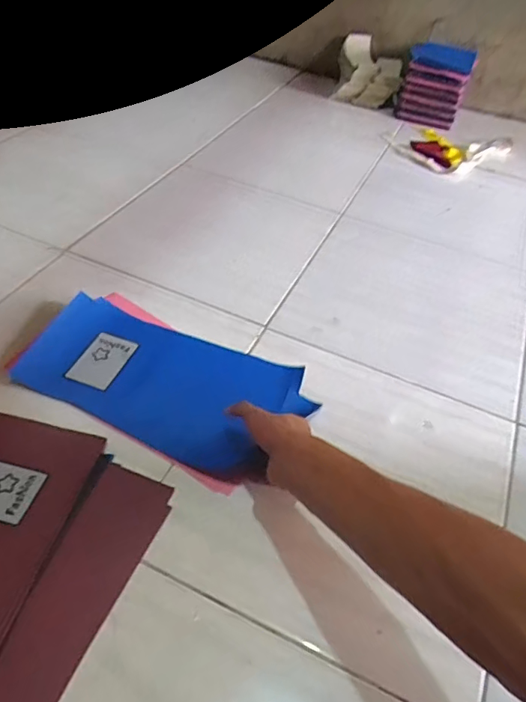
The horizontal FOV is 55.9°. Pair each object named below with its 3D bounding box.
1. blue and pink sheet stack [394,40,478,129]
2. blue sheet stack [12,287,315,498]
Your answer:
[{"bbox_3d":[0.483,-0.749,1.392,0.175,0.170,0.156,19,49,10],"label":"blue and pink sheet stack"},{"bbox_3d":[-0.142,0.036,0.709,0.382,0.018,0.212,24,50,14],"label":"blue sheet stack"}]

